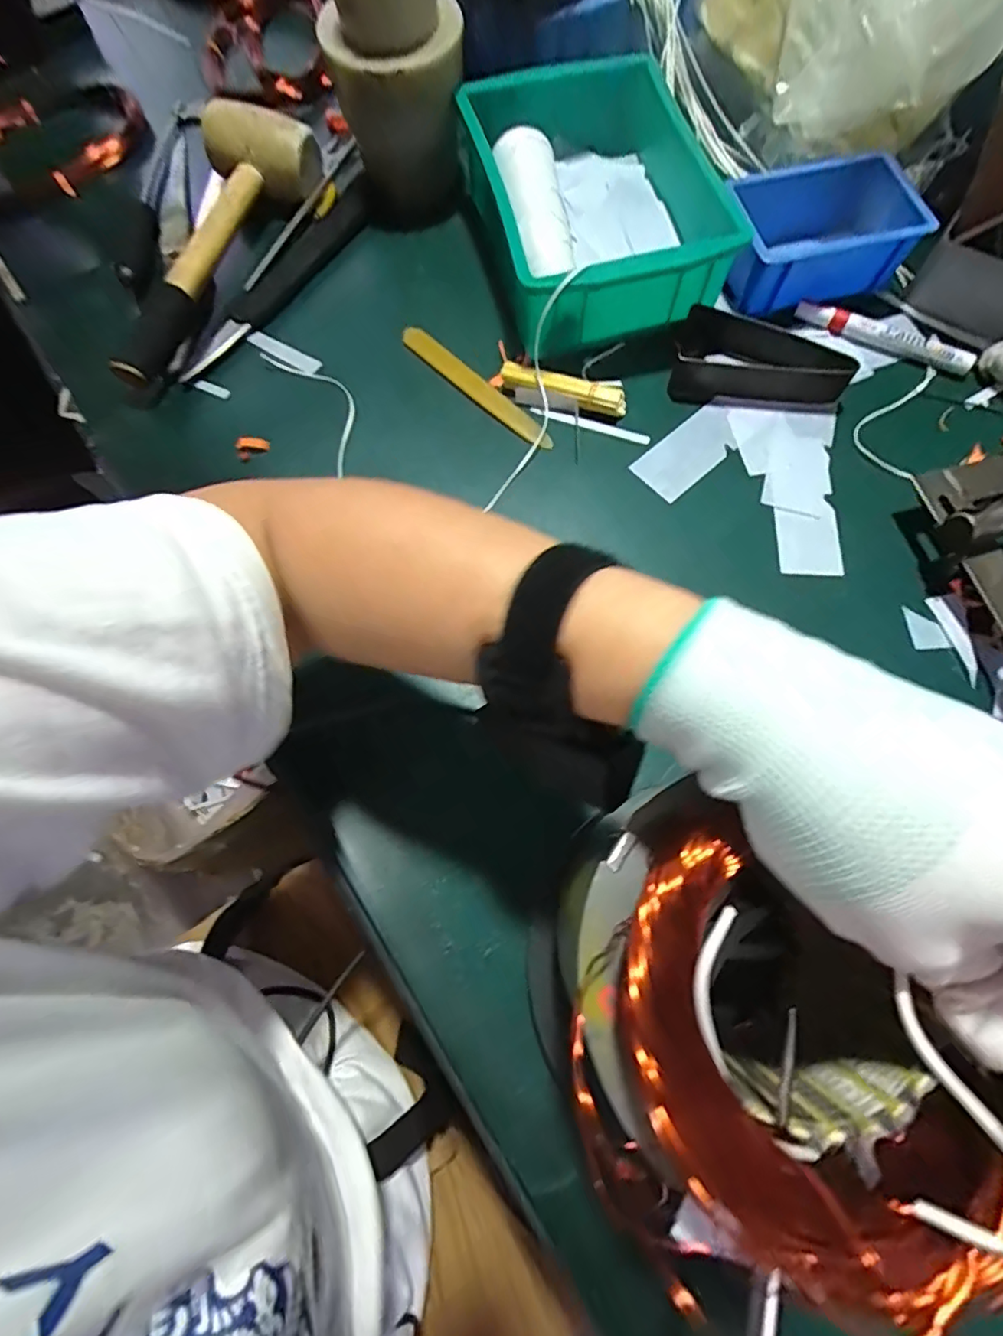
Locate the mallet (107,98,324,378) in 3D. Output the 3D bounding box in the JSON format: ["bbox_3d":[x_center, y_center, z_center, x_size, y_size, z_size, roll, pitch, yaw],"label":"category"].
[{"bbox_3d":[-0.231,-0.333,0.424,0.068,0.057,0.257,23,74,8],"label":"mallet"}]

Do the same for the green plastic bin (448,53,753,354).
[{"bbox_3d":[0.074,-0.379,0.455,0.187,0.077,0.231,-13,72,-3],"label":"green plastic bin"}]

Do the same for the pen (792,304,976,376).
[{"bbox_3d":[0.309,-0.269,0.447,0.139,0.018,0.018,23,74,8],"label":"pen"}]

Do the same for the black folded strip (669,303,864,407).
[{"bbox_3d":[0.201,-0.245,0.431,0.129,0.032,0.065,4,72,3],"label":"black folded strip"}]

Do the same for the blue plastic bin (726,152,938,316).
[{"bbox_3d":[0.252,-0.352,0.451,0.159,0.056,0.098,-11,72,-3],"label":"blue plastic bin"}]

